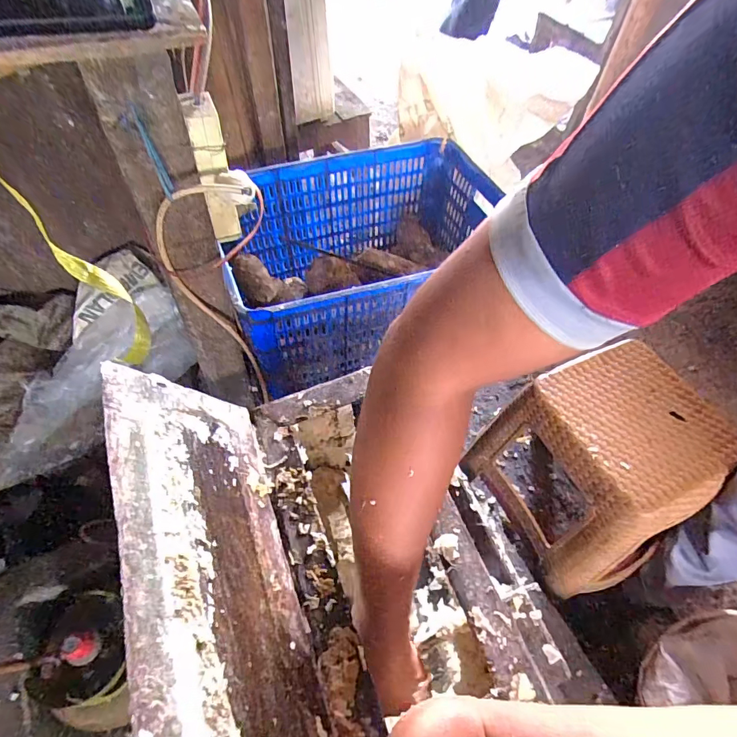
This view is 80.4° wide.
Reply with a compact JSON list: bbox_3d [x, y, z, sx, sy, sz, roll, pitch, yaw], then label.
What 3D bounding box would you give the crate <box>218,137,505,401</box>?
[{"bbox_3d":[-0.008,-0.226,1.013,0.599,0.336,0.409,-16,58,-14],"label":"crate"}]

